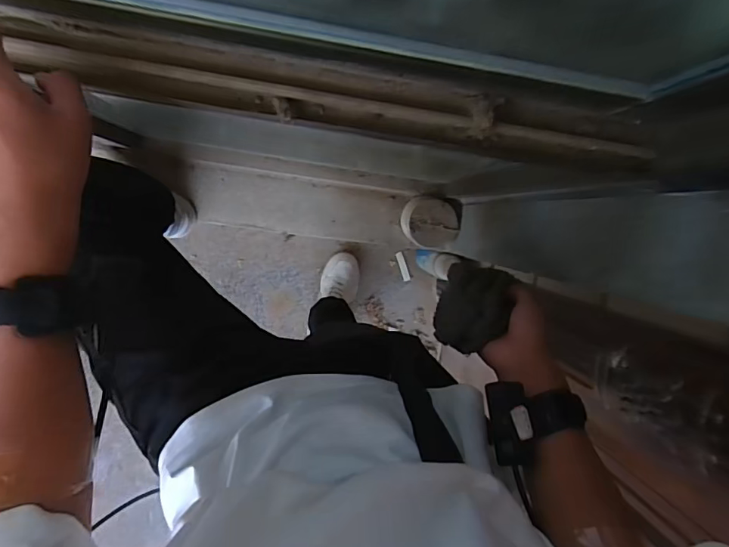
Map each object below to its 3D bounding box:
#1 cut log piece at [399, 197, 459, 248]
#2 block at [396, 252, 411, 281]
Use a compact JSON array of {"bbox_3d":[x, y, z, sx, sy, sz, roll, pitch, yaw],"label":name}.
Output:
[{"bbox_3d":[0.138,-0.106,1.006,0.108,0.082,0.103,-1,97,-6],"label":"cut log piece"},{"bbox_3d":[0.111,-0.019,1.373,0.021,0.006,0.088,-19,99,-4],"label":"block"}]

